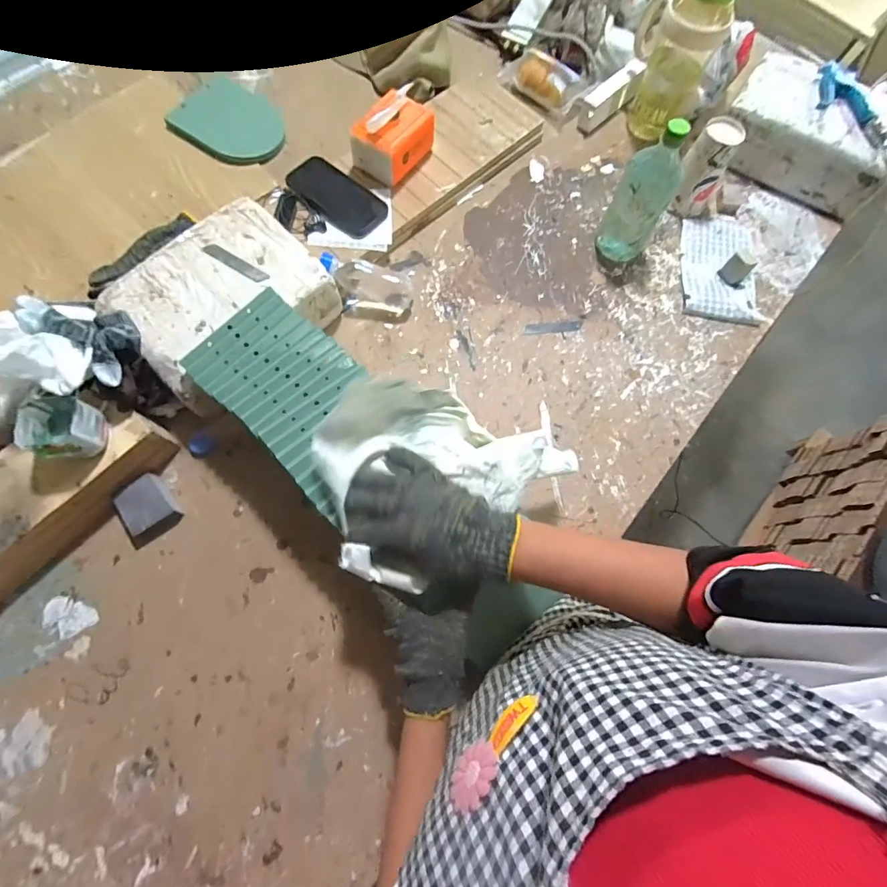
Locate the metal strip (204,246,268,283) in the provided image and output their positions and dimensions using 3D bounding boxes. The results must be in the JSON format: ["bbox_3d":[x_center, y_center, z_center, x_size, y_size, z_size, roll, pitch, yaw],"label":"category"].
[{"bbox_3d":[-0.279,-0.243,0.578,0.097,0.004,0.018,31,72,6],"label":"metal strip"}]

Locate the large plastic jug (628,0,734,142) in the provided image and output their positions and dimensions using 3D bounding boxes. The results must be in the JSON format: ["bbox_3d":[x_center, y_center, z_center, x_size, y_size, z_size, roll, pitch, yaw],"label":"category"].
[{"bbox_3d":[0.409,-0.693,0.756,0.152,0.226,0.104,24,73,5],"label":"large plastic jug"}]

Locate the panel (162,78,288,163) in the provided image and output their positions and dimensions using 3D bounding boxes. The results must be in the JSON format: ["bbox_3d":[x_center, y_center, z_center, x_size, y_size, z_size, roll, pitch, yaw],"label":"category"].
[{"bbox_3d":[-0.368,-0.566,0.756,0.167,0.011,0.160,30,70,-3],"label":"panel"}]

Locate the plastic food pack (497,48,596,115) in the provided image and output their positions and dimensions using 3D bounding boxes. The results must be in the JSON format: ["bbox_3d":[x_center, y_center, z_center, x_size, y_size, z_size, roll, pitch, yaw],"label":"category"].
[{"bbox_3d":[0.202,-0.720,0.843,0.167,0.046,0.101,36,74,9],"label":"plastic food pack"}]

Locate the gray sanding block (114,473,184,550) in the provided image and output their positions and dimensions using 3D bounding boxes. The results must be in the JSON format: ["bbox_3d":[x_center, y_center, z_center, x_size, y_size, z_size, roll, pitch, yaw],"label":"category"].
[{"bbox_3d":[-0.385,0.086,0.558,0.063,0.028,0.076,-33,75,-12],"label":"gray sanding block"}]

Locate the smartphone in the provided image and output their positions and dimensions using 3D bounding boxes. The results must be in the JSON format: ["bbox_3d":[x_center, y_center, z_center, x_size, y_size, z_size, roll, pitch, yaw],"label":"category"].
[{"bbox_3d":[-0.174,-0.403,0.696,0.165,0.009,0.095,36,67,3],"label":"smartphone"}]

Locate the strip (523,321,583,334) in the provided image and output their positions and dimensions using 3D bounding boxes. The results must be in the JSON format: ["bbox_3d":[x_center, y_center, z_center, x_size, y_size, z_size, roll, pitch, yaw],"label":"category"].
[{"bbox_3d":[0.178,-0.188,0.690,0.095,0.004,0.018,-4,71,-3],"label":"strip"}]

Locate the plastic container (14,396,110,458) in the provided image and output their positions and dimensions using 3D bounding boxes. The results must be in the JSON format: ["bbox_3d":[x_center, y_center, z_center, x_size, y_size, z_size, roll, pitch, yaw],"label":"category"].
[{"bbox_3d":[-0.438,-0.019,0.494,0.066,0.052,0.071,1,75,-5],"label":"plastic container"}]

